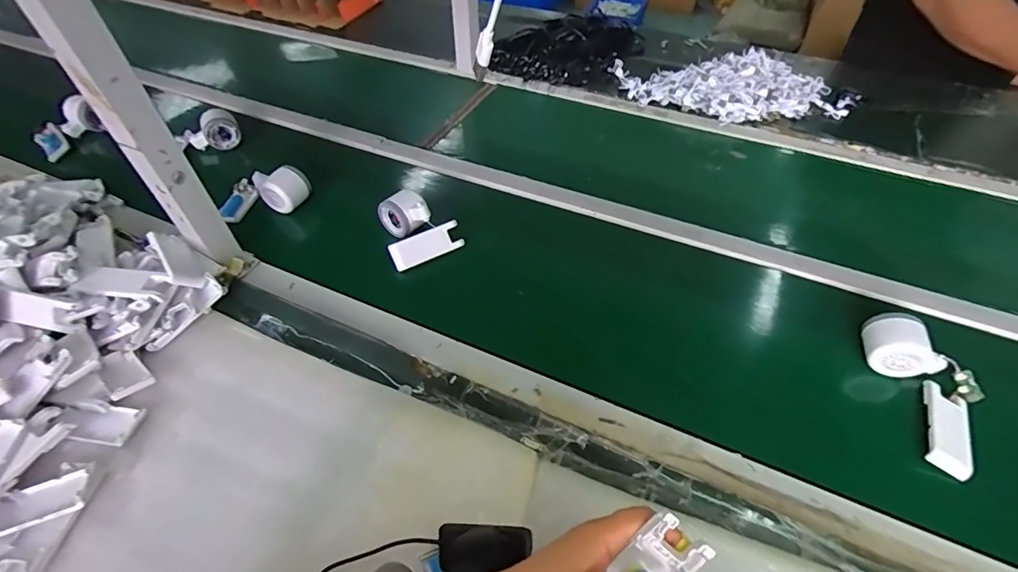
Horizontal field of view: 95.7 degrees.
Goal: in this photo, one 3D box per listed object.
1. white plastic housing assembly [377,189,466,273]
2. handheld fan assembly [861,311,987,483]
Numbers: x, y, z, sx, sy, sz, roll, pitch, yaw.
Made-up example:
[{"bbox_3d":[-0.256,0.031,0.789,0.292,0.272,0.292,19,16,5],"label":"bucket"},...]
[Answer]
[{"bbox_3d":[-0.134,-0.089,0.669,0.101,0.057,0.108,-21,54,-21],"label":"white plastic housing assembly"},{"bbox_3d":[0.465,0.108,0.501,0.084,0.044,0.175,0,49,-5],"label":"handheld fan assembly"}]

